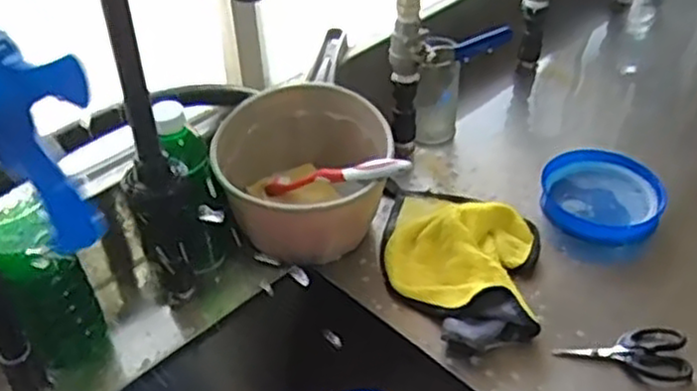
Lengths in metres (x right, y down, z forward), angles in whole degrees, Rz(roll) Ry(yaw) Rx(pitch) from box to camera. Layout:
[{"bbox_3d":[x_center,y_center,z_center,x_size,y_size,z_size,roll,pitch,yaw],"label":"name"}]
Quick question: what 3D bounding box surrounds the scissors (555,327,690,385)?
[{"bbox_3d":[0.234,0.131,0.633,0.109,0.009,0.054,4,40,8],"label":"scissors"}]

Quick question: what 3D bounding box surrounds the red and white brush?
[{"bbox_3d":[-0.014,-0.017,0.686,0.172,0.017,0.016,-9,29,42],"label":"red and white brush"}]

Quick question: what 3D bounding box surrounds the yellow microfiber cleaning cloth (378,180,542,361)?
[{"bbox_3d":[0.103,0.059,0.700,0.149,0.046,0.203,6,40,10],"label":"yellow microfiber cleaning cloth"}]

